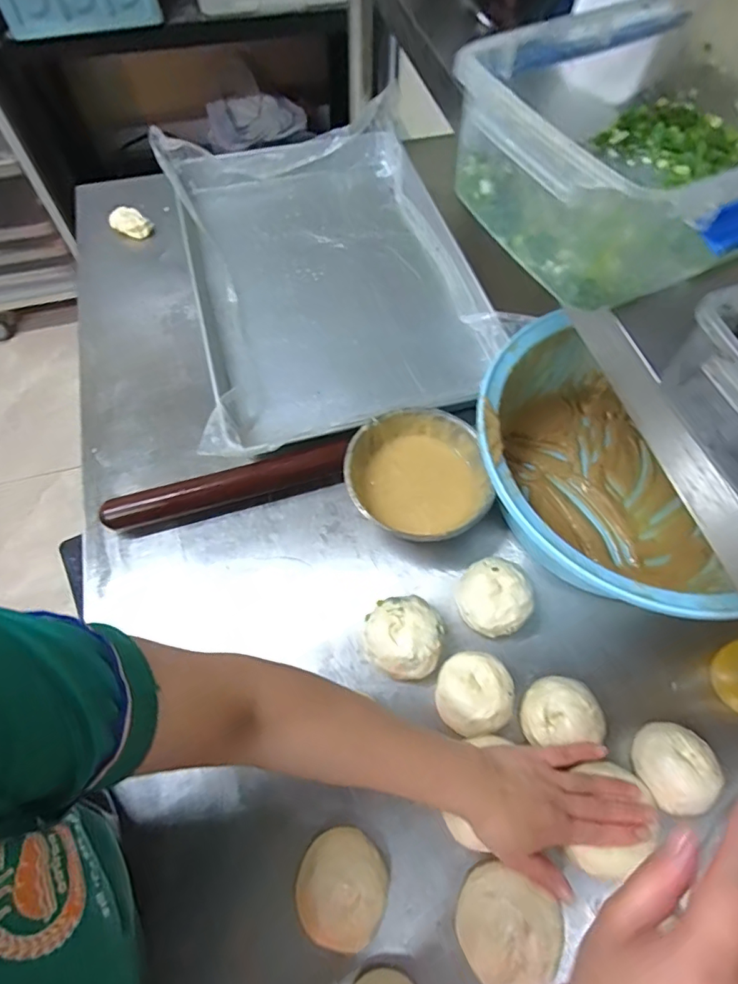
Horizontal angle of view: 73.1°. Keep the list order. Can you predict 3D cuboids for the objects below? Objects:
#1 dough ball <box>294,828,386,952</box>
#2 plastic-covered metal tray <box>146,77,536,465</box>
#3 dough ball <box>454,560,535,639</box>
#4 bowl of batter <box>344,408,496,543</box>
[{"bbox_3d":[-0.023,0.336,0.427,0.071,0.046,0.078,0,63,0],"label":"dough ball"},{"bbox_3d":[-0.071,-0.343,0.750,0.421,0.072,0.614,-18,64,-9],"label":"plastic-covered metal tray"},{"bbox_3d":[0.134,0.114,0.538,0.079,0.045,0.075,0,63,0],"label":"dough ball"},{"bbox_3d":[0.057,-0.014,0.589,0.163,0.067,0.154,-4,63,-2],"label":"bowl of batter"}]

